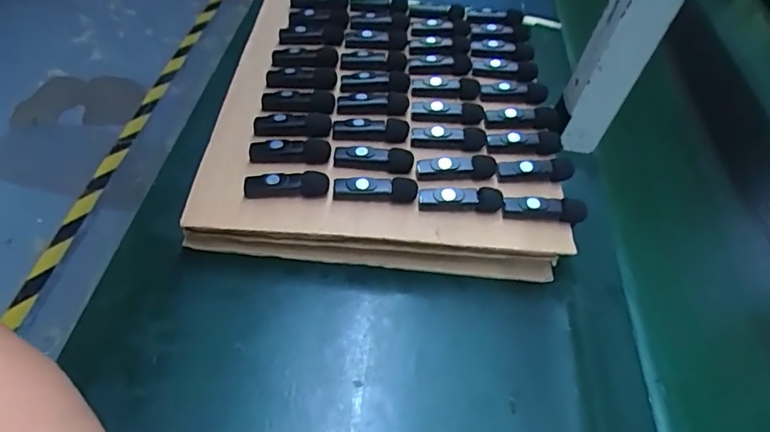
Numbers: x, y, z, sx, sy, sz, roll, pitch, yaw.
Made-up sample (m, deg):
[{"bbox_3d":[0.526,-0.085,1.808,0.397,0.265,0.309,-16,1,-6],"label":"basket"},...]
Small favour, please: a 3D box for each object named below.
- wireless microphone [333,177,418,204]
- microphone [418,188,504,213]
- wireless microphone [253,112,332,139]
[{"bbox_3d":[-0.007,-0.022,0.400,0.064,0.016,0.012,6,50,-5],"label":"wireless microphone"},{"bbox_3d":[0.059,-0.015,0.400,0.064,0.014,0.013,4,49,-2],"label":"microphone"},{"bbox_3d":[-0.079,-0.078,0.444,0.065,0.018,0.020,-1,51,-11],"label":"wireless microphone"}]

